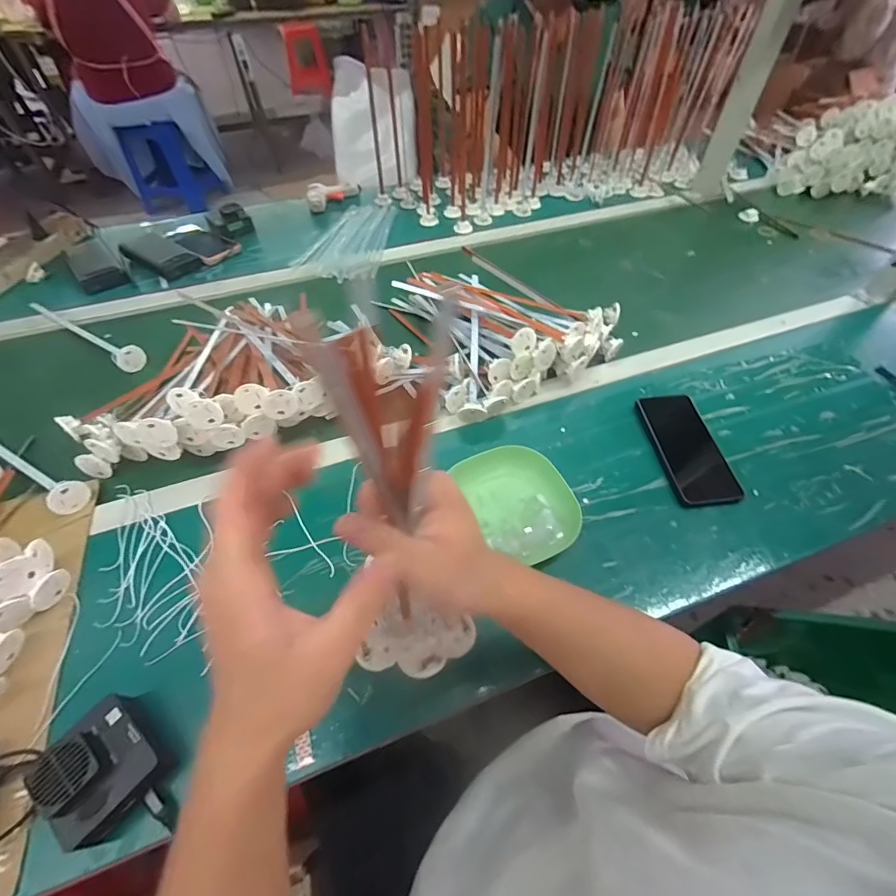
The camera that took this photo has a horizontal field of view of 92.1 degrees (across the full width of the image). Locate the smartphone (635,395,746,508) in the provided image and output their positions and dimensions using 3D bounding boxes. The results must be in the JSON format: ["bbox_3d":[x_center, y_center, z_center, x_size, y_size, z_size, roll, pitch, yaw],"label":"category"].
[{"bbox_3d":[0.300,-0.003,0.538,0.079,0.013,0.153,-6,59,-6],"label":"smartphone"}]

